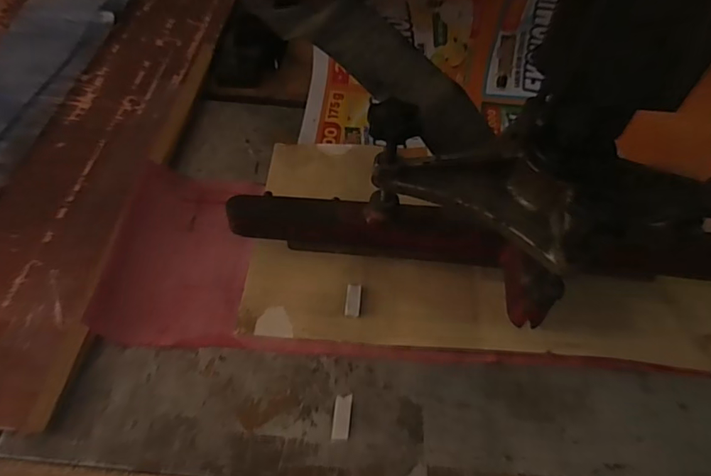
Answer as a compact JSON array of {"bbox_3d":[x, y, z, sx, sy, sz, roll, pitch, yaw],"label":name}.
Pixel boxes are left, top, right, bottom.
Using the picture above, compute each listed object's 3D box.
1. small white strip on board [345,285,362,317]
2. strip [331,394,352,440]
[{"bbox_3d":[-0.002,0.053,0.409,0.012,0.007,0.026,6,55,2],"label":"small white strip on board"},{"bbox_3d":[-0.010,0.133,0.360,0.013,0.005,0.031,6,55,2],"label":"strip"}]

